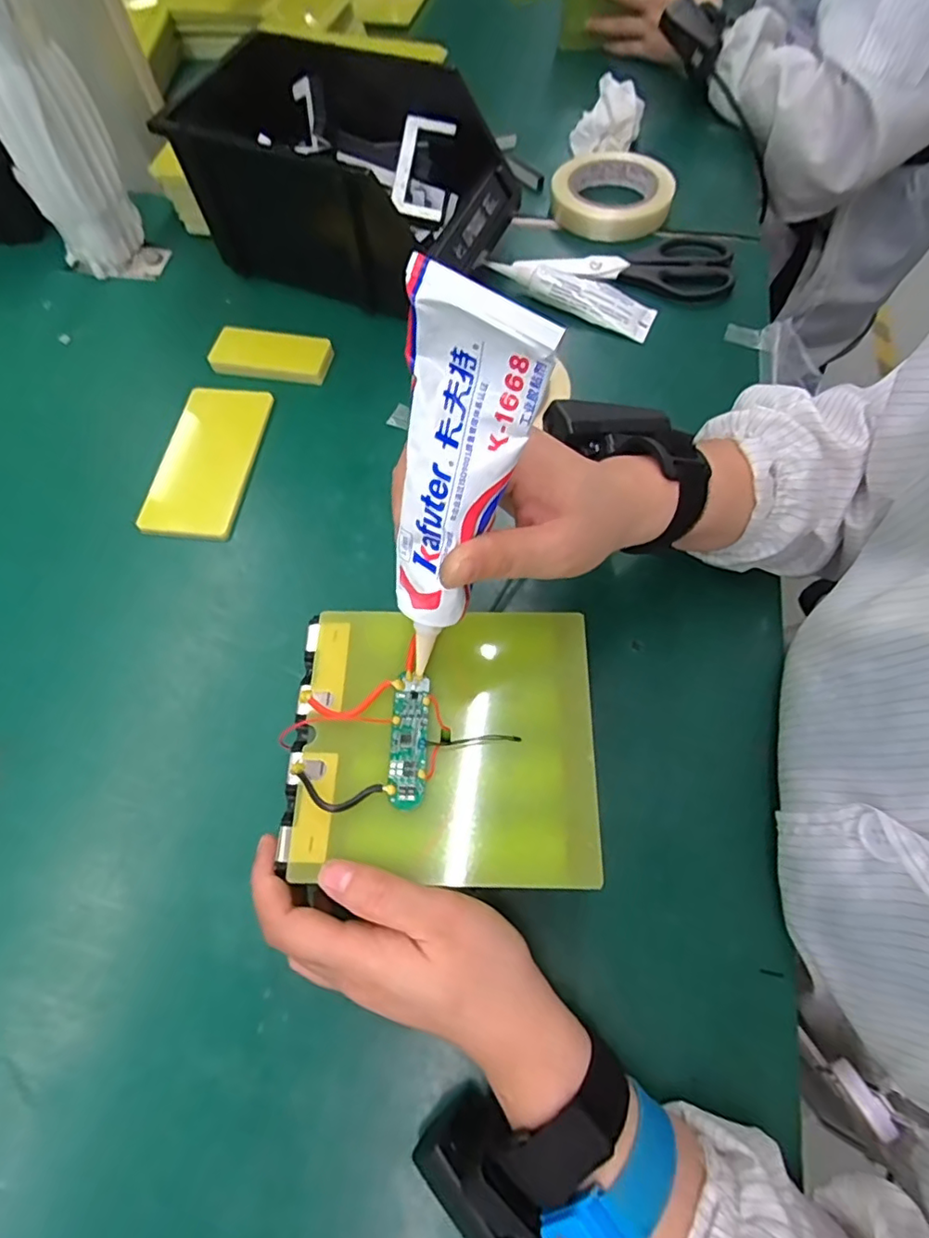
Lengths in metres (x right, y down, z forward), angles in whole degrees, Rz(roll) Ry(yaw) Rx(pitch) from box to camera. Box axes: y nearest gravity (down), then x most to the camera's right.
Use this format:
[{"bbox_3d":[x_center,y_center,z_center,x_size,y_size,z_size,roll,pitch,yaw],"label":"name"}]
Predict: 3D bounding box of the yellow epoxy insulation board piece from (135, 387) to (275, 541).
[{"bbox_3d":[-0.197,-0.124,0.447,0.067,0.009,0.135,7,67,5],"label":"yellow epoxy insulation board piece"}]

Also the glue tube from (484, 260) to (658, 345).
[{"bbox_3d":[0.092,-0.285,0.500,0.149,0.019,0.035,28,70,14],"label":"glue tube"}]

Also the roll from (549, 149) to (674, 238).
[{"bbox_3d":[0.143,-0.412,0.553,0.109,0.026,0.119,-1,66,2],"label":"roll"}]

